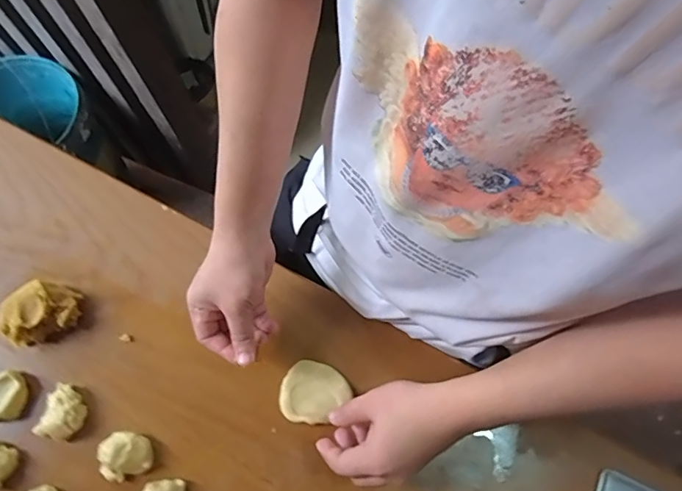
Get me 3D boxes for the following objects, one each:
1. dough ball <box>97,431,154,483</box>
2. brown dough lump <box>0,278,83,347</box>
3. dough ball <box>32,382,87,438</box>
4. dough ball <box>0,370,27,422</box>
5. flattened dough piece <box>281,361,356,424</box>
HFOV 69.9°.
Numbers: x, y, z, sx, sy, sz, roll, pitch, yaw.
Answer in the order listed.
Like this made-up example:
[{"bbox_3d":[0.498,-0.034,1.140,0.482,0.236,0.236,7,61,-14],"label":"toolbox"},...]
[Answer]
[{"bbox_3d":[-0.212,0.203,0.475,0.048,0.023,0.043,-22,70,-11],"label":"dough ball"},{"bbox_3d":[-0.318,0.069,0.518,0.068,0.042,0.052,-29,71,-14],"label":"brown dough lump"},{"bbox_3d":[-0.277,0.165,0.487,0.041,0.020,0.050,6,67,0],"label":"dough ball"},{"bbox_3d":[-0.336,0.153,0.490,0.040,0.025,0.044,1,67,-2],"label":"dough ball"},{"bbox_3d":[-0.027,0.154,0.512,0.071,0.007,0.060,7,67,0],"label":"flattened dough piece"}]

